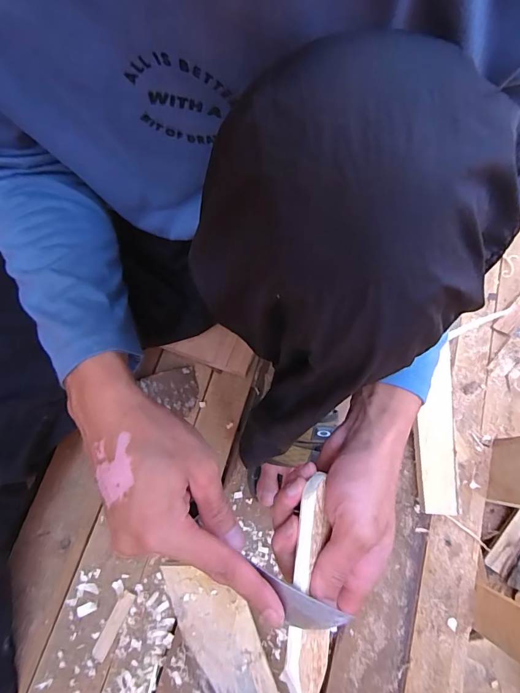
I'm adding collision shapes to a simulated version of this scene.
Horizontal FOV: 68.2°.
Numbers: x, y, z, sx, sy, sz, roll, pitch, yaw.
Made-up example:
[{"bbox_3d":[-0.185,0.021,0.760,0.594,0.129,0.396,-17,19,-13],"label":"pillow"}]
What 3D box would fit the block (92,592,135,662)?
[{"bbox_3d":[-0.188,0.358,0.494,0.018,0.008,0.081,24,74,6],"label":"block"}]

